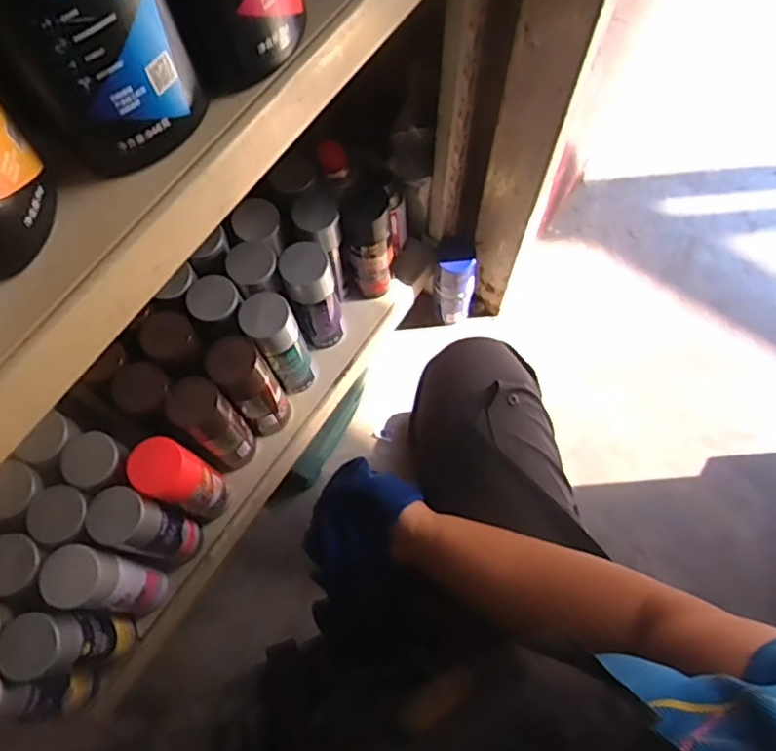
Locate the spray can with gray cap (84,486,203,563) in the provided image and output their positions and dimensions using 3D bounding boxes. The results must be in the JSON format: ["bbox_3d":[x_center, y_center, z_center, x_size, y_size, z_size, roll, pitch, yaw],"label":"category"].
[{"bbox_3d":[-0.282,0.181,0.738,0.075,0.173,0.060,23,72,10],"label":"spray can with gray cap"}]

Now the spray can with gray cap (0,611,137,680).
[{"bbox_3d":[-0.353,0.299,0.700,0.068,0.166,0.059,-11,69,-3],"label":"spray can with gray cap"}]

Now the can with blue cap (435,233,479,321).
[{"bbox_3d":[0.110,-0.154,1.029,0.070,0.197,0.071,0,69,1],"label":"can with blue cap"}]

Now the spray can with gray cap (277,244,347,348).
[{"bbox_3d":[-0.099,-0.104,0.841,0.065,0.189,0.057,-19,70,-6],"label":"spray can with gray cap"}]

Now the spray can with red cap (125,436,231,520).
[{"bbox_3d":[-0.245,0.130,0.758,0.058,0.202,0.060,0,69,1],"label":"spray can with red cap"}]

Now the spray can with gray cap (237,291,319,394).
[{"bbox_3d":[-0.141,-0.038,0.822,0.062,0.191,0.060,0,69,1],"label":"spray can with gray cap"}]

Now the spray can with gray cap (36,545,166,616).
[{"bbox_3d":[-0.319,0.236,0.718,0.066,0.187,0.058,16,71,7],"label":"spray can with gray cap"}]

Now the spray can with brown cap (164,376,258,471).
[{"bbox_3d":[-0.215,0.061,0.779,0.061,0.189,0.057,0,69,1],"label":"spray can with brown cap"}]

